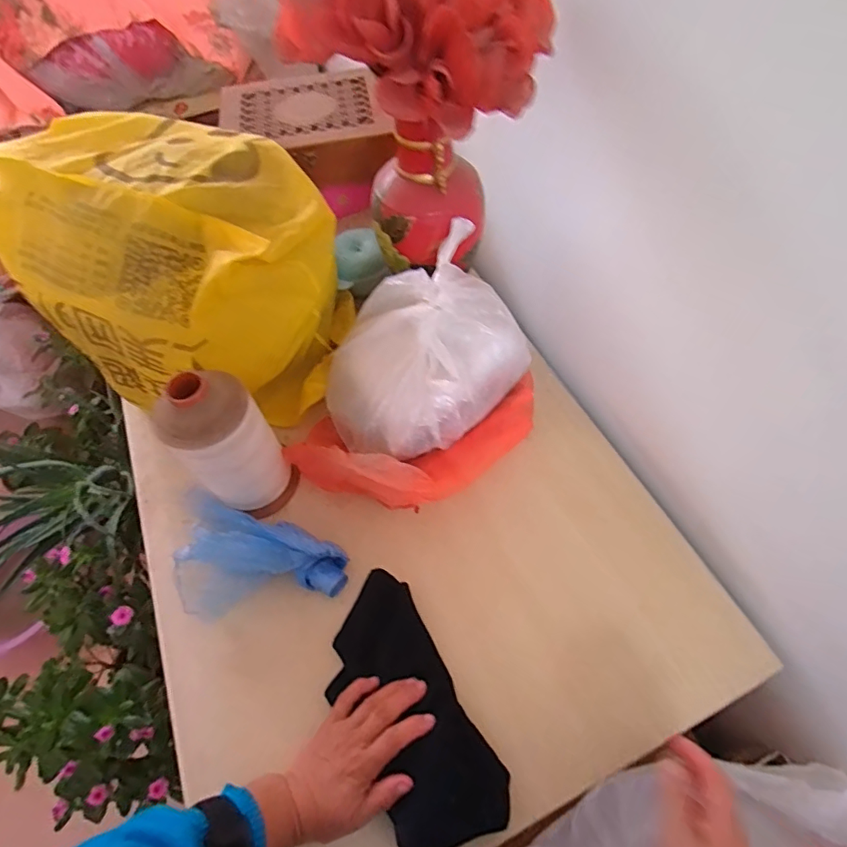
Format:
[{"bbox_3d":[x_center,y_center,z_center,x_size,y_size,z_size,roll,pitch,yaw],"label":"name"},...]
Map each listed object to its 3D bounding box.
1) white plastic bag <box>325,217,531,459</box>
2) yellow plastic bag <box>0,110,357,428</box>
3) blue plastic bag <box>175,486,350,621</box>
[{"bbox_3d":[-0.004,-0.091,0.607,0.260,0.139,0.203,-39,65,-18],"label":"white plastic bag"},{"bbox_3d":[-0.294,-0.183,0.647,0.352,0.295,0.303,26,64,17],"label":"yellow plastic bag"},{"bbox_3d":[-0.204,0.164,0.563,0.217,0.083,0.121,18,62,13],"label":"blue plastic bag"}]

